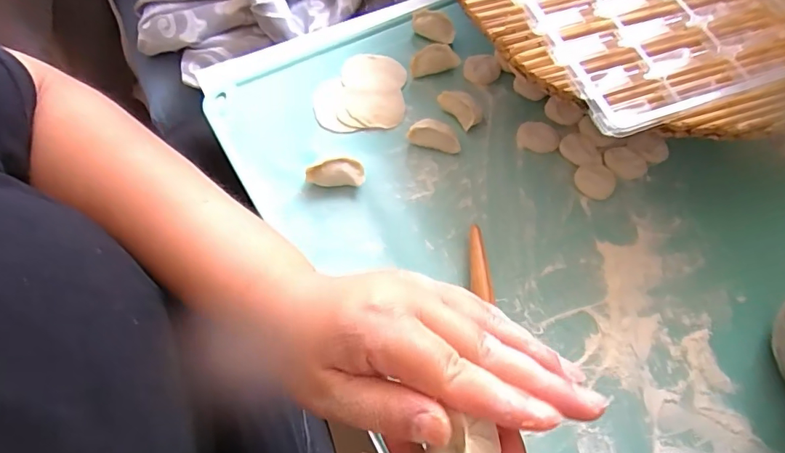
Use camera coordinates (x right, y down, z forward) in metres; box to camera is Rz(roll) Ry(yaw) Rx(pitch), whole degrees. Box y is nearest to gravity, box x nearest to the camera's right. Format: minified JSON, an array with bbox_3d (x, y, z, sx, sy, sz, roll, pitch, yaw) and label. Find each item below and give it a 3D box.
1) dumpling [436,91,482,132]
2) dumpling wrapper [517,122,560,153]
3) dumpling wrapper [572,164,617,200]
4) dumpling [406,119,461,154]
[{"bbox_3d":[0.069,-0.123,0.490,0.021,0.026,0.048,-36,70,-17],"label":"dumpling"},{"bbox_3d":[0.149,-0.092,0.488,0.043,0.004,0.036,14,65,5],"label":"dumpling wrapper"},{"bbox_3d":[0.198,-0.044,0.468,0.038,0.004,0.036,7,64,2],"label":"dumpling wrapper"},{"bbox_3d":[0.042,-0.089,0.473,0.052,0.026,0.018,17,65,6],"label":"dumpling"}]

